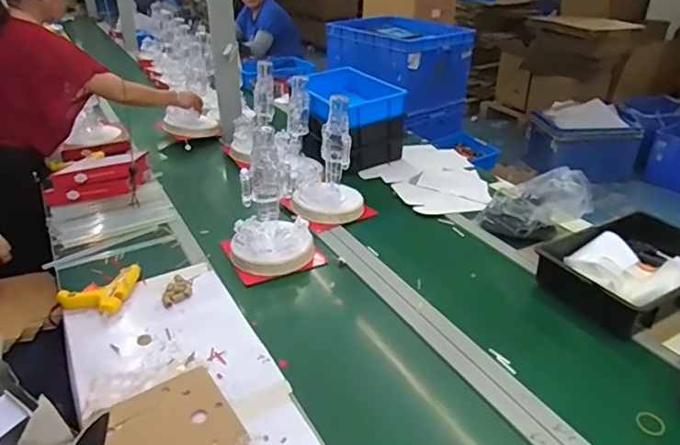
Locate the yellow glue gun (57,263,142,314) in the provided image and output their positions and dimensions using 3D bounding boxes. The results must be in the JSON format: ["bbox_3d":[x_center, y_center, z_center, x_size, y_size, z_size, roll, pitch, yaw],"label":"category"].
[{"bbox_3d":[-0.540,0.147,1.191,0.136,0.037,0.148,5,30,9],"label":"yellow glue gun"}]

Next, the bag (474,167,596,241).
[{"bbox_3d":[0.518,-0.053,1.375,0.271,0.215,0.130,8,30,13],"label":"bag"}]

